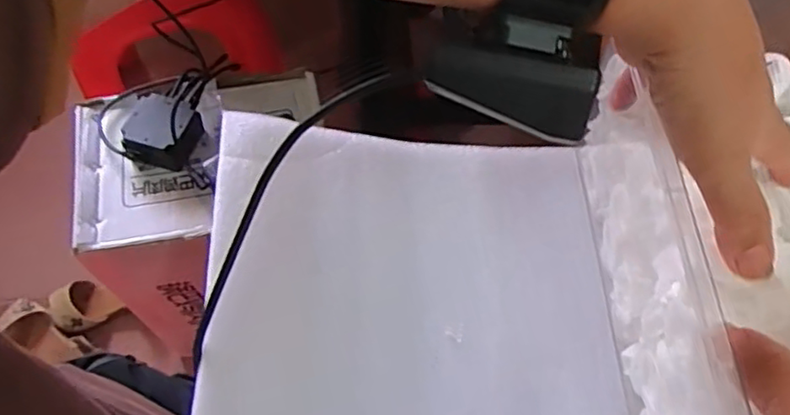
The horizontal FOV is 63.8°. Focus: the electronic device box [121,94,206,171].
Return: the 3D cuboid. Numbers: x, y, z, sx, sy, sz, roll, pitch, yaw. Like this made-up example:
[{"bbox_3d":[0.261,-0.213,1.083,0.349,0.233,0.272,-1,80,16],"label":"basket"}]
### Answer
[{"bbox_3d":[-0.295,-0.099,0.807,0.094,0.046,0.081,15,62,7],"label":"electronic device box"}]

